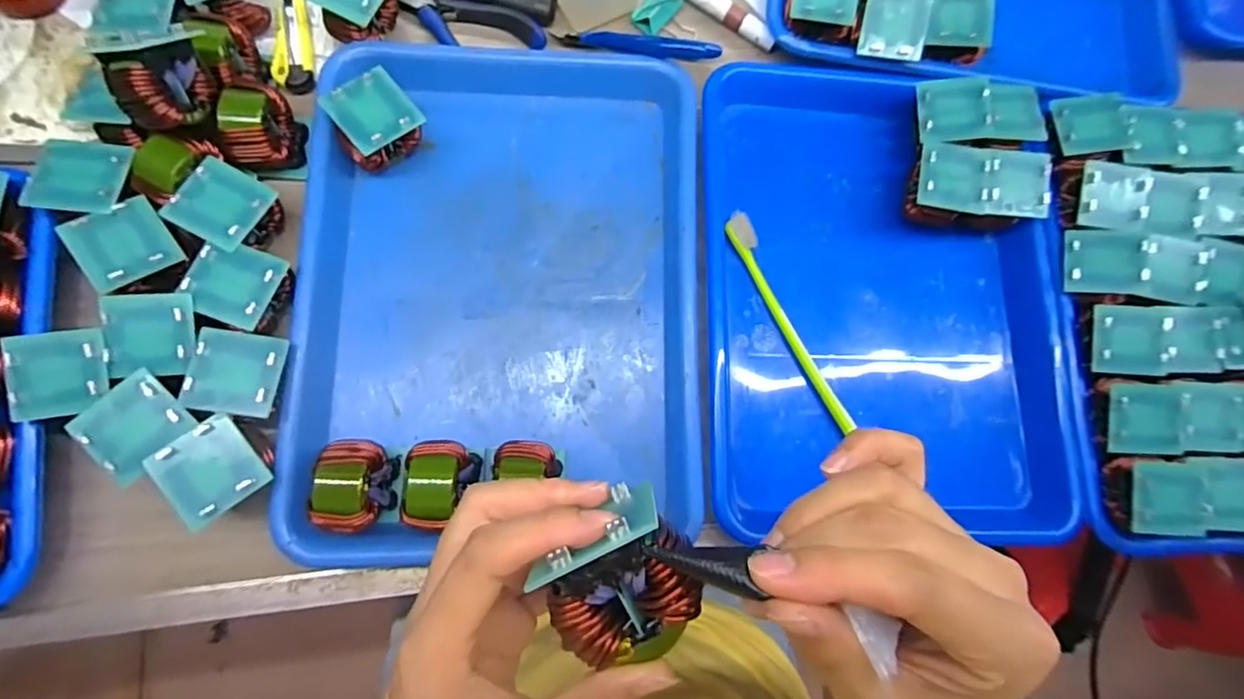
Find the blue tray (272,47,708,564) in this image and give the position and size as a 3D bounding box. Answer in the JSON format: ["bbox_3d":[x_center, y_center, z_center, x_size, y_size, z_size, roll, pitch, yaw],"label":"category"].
[{"bbox_3d":[-0.072,-0.045,0.361,0.242,0.047,0.322,1,78,-6],"label":"blue tray"}]

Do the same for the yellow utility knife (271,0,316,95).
[{"bbox_3d":[-0.228,-0.228,0.390,0.023,0.017,0.113,-10,81,-8],"label":"yellow utility knife"}]

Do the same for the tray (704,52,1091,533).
[{"bbox_3d":[0.177,-0.041,0.390,0.243,0.032,0.315,1,79,-7],"label":"tray"}]

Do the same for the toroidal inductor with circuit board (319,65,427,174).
[{"bbox_3d":[-0.155,-0.142,0.362,0.048,0.036,0.048,-39,85,-11],"label":"toroidal inductor with circuit board"}]

